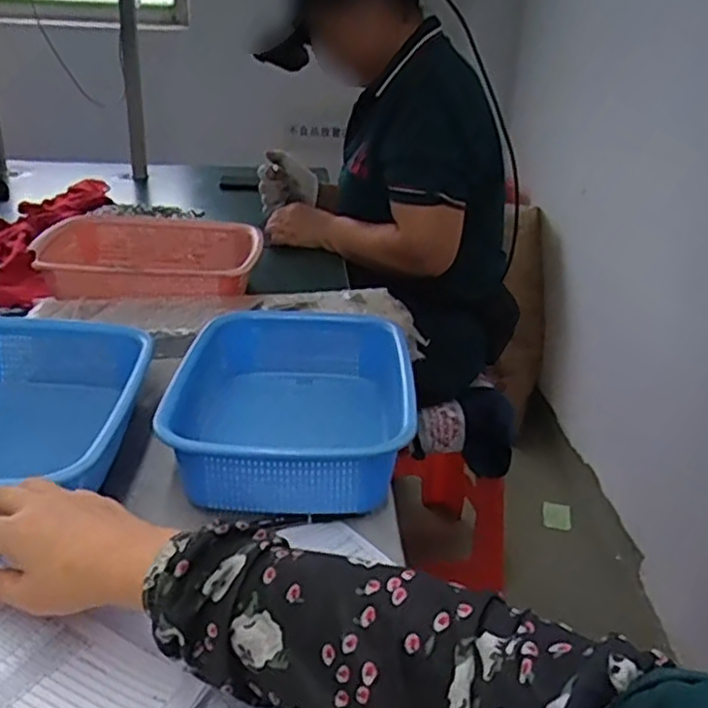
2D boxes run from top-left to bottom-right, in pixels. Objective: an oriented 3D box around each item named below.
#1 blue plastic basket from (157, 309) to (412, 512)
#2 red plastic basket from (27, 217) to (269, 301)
[{"bbox_3d":[-0.054,0.046,0.659,0.206,0.076,0.272,2,25,1],"label":"blue plastic basket"},{"bbox_3d":[-0.275,-0.127,0.987,0.283,0.072,0.221,2,25,2],"label":"red plastic basket"}]

